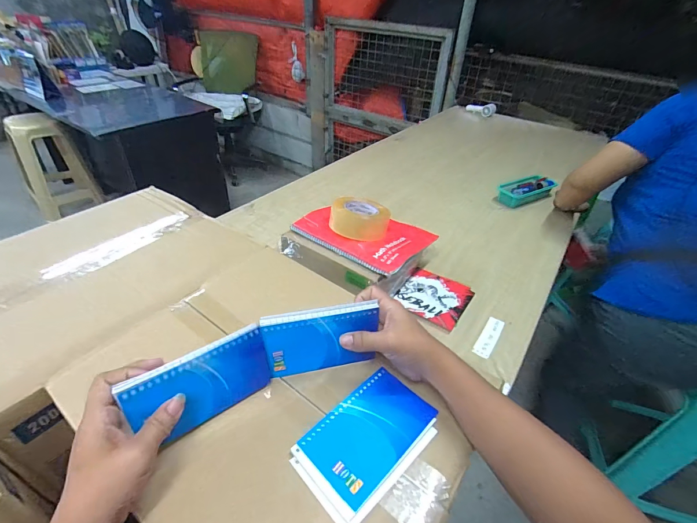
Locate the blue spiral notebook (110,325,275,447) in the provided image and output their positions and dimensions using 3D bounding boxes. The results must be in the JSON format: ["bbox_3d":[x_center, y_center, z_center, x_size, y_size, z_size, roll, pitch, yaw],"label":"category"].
[{"bbox_3d":[-0.141,0.122,0.347,0.128,0.082,0.013,-25,36,-34],"label":"blue spiral notebook"}]

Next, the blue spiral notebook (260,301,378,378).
[{"bbox_3d":[-0.031,0.091,0.400,0.125,0.079,0.016,-5,29,-13],"label":"blue spiral notebook"}]

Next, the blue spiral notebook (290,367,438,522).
[{"bbox_3d":[0.020,0.177,0.356,0.143,0.010,0.088,-30,49,-35],"label":"blue spiral notebook"}]

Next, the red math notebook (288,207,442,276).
[{"bbox_3d":[0.034,-0.072,0.810,0.272,0.022,0.203,27,42,26],"label":"red math notebook"}]

